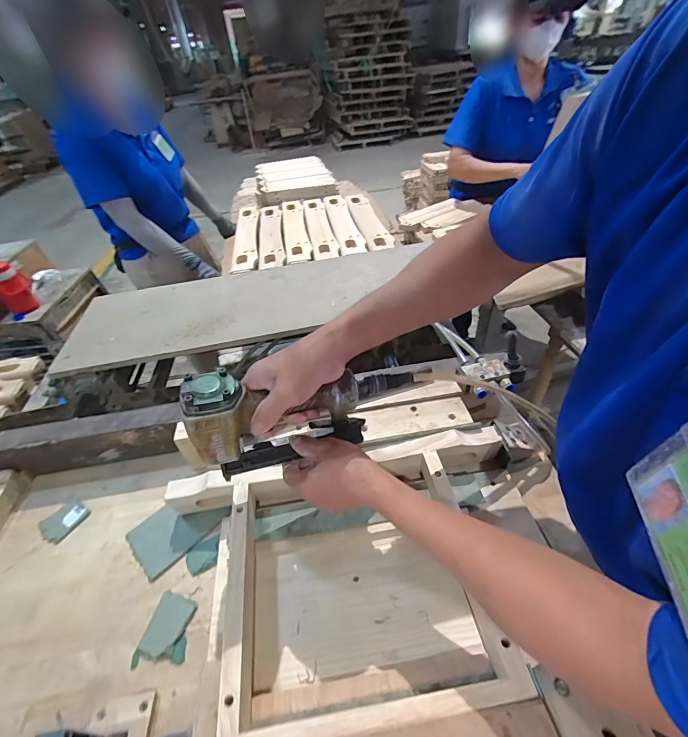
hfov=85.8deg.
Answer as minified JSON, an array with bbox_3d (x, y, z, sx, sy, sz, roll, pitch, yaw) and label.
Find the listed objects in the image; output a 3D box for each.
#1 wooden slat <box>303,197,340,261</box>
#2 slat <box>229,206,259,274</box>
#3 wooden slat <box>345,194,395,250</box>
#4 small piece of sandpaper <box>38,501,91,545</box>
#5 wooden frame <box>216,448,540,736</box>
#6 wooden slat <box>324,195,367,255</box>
[{"bbox_3d":[-0.079,-0.452,1.162,0.072,0.013,0.482,-10,41,-3],"label":"wooden slat"},{"bbox_3d":[-0.297,-0.401,1.120,0.066,0.011,0.518,-10,41,-4],"label":"slat"},{"bbox_3d":[0.073,-0.482,1.178,0.078,0.024,0.455,-10,41,-3],"label":"wooden slat"},{"bbox_3d":[-0.435,0.237,0.576,0.055,0.004,0.061,23,49,29],"label":"small piece of sandpaper"},{"bbox_3d":[0.010,0.244,0.449,0.291,0.060,0.285,-10,41,-3],"label":"wooden frame"},{"bbox_3d":[-0.006,-0.471,1.180,0.074,0.016,0.474,-10,41,-3],"label":"wooden slat"}]

